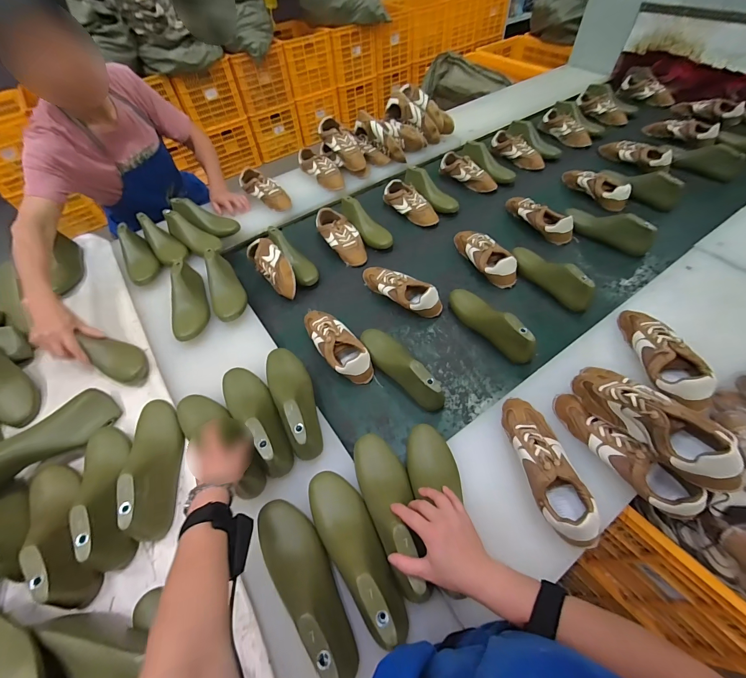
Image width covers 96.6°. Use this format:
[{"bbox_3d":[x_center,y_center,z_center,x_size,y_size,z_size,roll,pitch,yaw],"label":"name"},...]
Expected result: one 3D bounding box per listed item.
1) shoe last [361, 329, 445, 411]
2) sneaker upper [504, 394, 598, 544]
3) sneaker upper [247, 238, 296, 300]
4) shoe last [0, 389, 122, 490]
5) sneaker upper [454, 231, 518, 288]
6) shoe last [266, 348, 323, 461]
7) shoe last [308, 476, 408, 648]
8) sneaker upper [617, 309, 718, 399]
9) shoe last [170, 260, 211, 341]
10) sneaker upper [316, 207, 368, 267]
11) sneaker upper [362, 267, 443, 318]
[{"bbox_3d":[0.052,0.054,0.711,0.061,0.084,0.241,-30,59,-15],"label":"shoe last"},{"bbox_3d":[0.280,0.201,0.540,0.080,0.074,0.228,-6,56,0],"label":"sneaker upper"},{"bbox_3d":[-0.267,-0.188,0.906,0.074,0.082,0.204,-30,59,-15],"label":"sneaker upper"},{"bbox_3d":[-0.586,0.189,0.592,0.076,0.071,0.238,24,43,19],"label":"shoe last"},{"bbox_3d":[0.302,-0.229,0.908,0.074,0.068,0.229,-21,57,-10],"label":"sneaker upper"},{"bbox_3d":[-0.156,0.099,0.629,0.082,0.079,0.260,-25,58,-12],"label":"shoe last"},{"bbox_3d":[-0.023,0.301,0.478,0.079,0.082,0.238,-29,46,-14],"label":"shoe last"},{"bbox_3d":[0.562,0.021,0.644,0.083,0.070,0.219,1,56,5],"label":"sneaker upper"},{"bbox_3d":[-0.452,-0.107,0.801,0.084,0.079,0.218,-21,57,-10],"label":"shoe last"},{"bbox_3d":[-0.094,-0.307,0.995,0.100,0.059,0.221,-21,57,-10],"label":"sneaker upper"},{"bbox_3d":[0.066,-0.128,0.852,0.237,0.074,0.083,37,66,25],"label":"sneaker upper"}]

